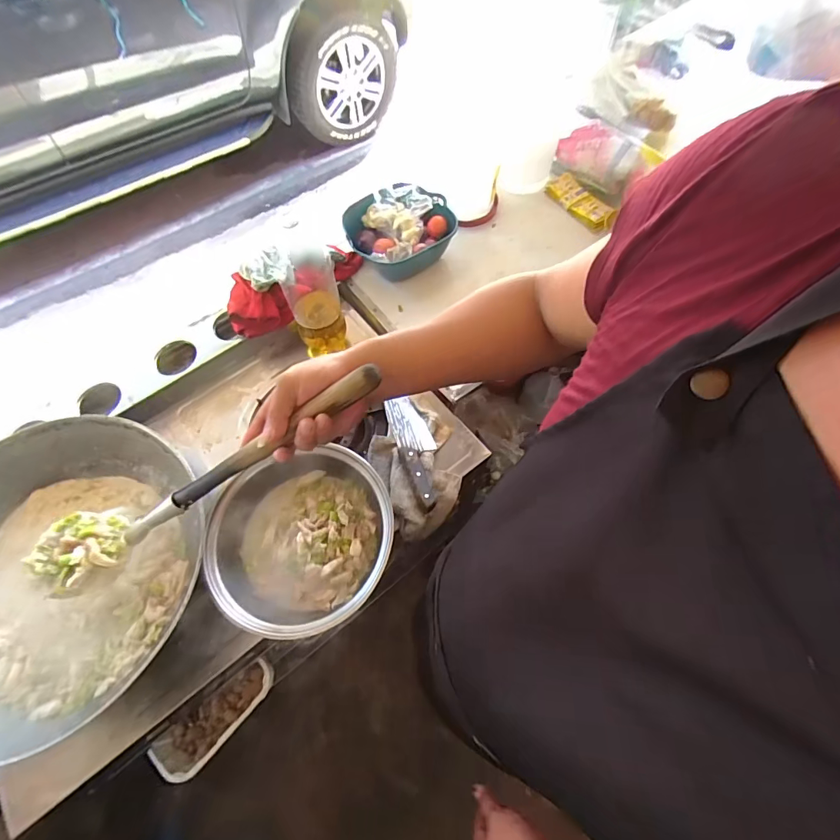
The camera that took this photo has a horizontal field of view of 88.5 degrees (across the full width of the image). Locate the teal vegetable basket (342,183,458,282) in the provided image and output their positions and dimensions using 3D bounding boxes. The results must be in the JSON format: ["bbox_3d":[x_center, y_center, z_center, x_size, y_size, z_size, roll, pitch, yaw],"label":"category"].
[{"bbox_3d":[-0.037,-0.399,0.920,0.220,0.123,0.163,-24,67,-10],"label":"teal vegetable basket"}]

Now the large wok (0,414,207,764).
[{"bbox_3d":[-0.520,0.207,0.616,0.407,0.106,0.383,0,65,0],"label":"large wok"}]

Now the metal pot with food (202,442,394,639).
[{"bbox_3d":[-0.174,0.180,0.660,0.261,0.109,0.246,0,65,0],"label":"metal pot with food"}]

